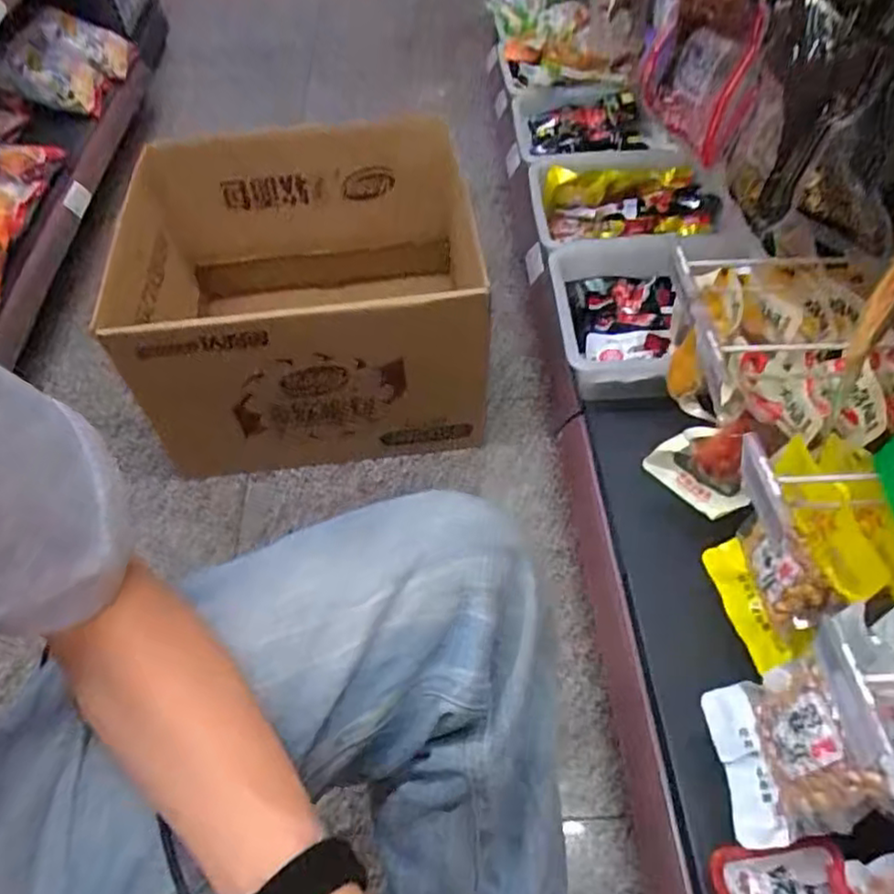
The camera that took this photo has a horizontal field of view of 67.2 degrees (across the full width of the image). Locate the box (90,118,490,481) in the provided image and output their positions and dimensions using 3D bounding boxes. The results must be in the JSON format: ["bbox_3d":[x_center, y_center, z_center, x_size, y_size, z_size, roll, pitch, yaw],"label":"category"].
[{"bbox_3d":[-0.187,-0.259,1.105,0.468,0.334,0.518,-5,53,-1],"label":"box"}]

